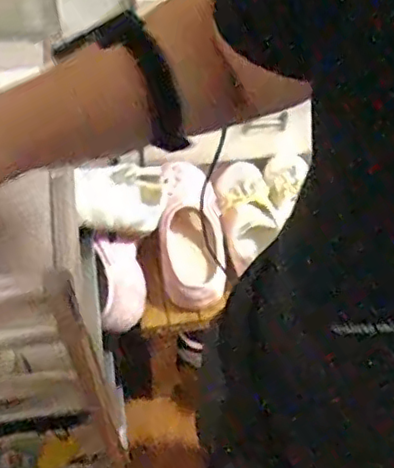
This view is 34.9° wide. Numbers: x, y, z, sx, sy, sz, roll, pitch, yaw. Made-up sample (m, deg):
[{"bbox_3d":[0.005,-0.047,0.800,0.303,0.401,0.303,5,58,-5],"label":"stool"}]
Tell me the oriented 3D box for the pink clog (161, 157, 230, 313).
[{"bbox_3d":[-0.009,0.011,1.027,0.103,0.082,0.219,-5,85,-4],"label":"pink clog"}]

